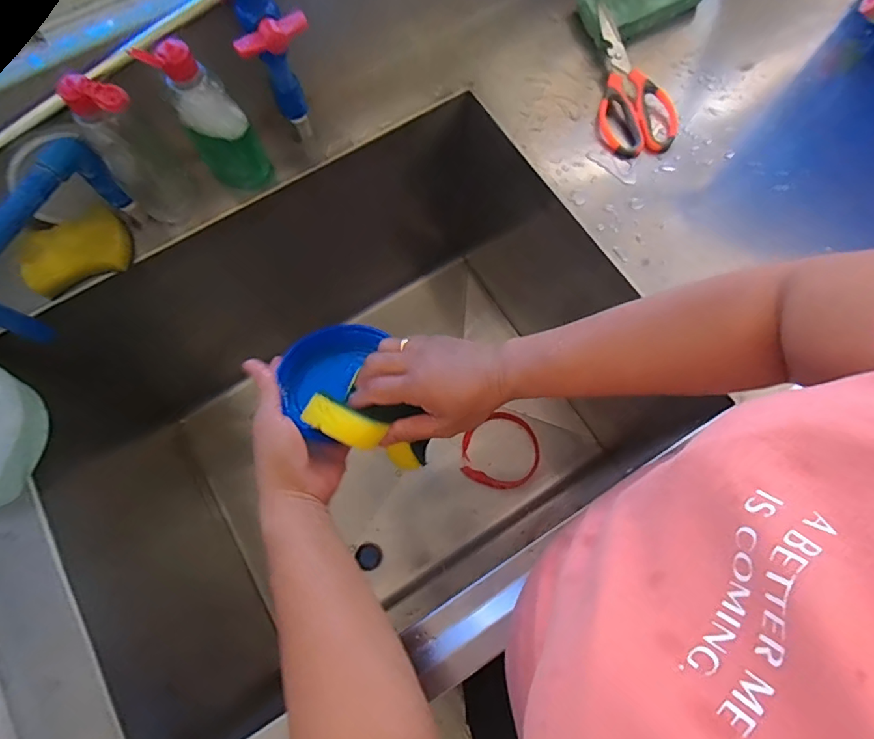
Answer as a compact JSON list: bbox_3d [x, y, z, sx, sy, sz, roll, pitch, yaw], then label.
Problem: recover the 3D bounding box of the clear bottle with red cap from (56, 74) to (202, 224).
[{"bbox_3d":[-0.292,-0.209,0.475,0.058,0.165,0.051,-39,76,-10],"label":"clear bottle with red cap"}]

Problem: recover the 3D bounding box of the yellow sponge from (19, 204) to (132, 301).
[{"bbox_3d":[-0.375,-0.123,0.506,0.099,0.026,0.070,-26,75,-7],"label":"yellow sponge"}]

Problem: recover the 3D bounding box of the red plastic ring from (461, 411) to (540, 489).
[{"bbox_3d":[0.110,0.135,0.825,0.131,0.026,0.127,0,73,1],"label":"red plastic ring"}]

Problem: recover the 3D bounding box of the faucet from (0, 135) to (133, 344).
[{"bbox_3d":[-0.361,-0.119,0.453,0.031,0.102,0.175,30,76,9],"label":"faucet"}]

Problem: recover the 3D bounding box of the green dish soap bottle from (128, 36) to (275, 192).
[{"bbox_3d":[-0.217,-0.241,0.477,0.064,0.162,0.045,-29,75,-7],"label":"green dish soap bottle"}]

